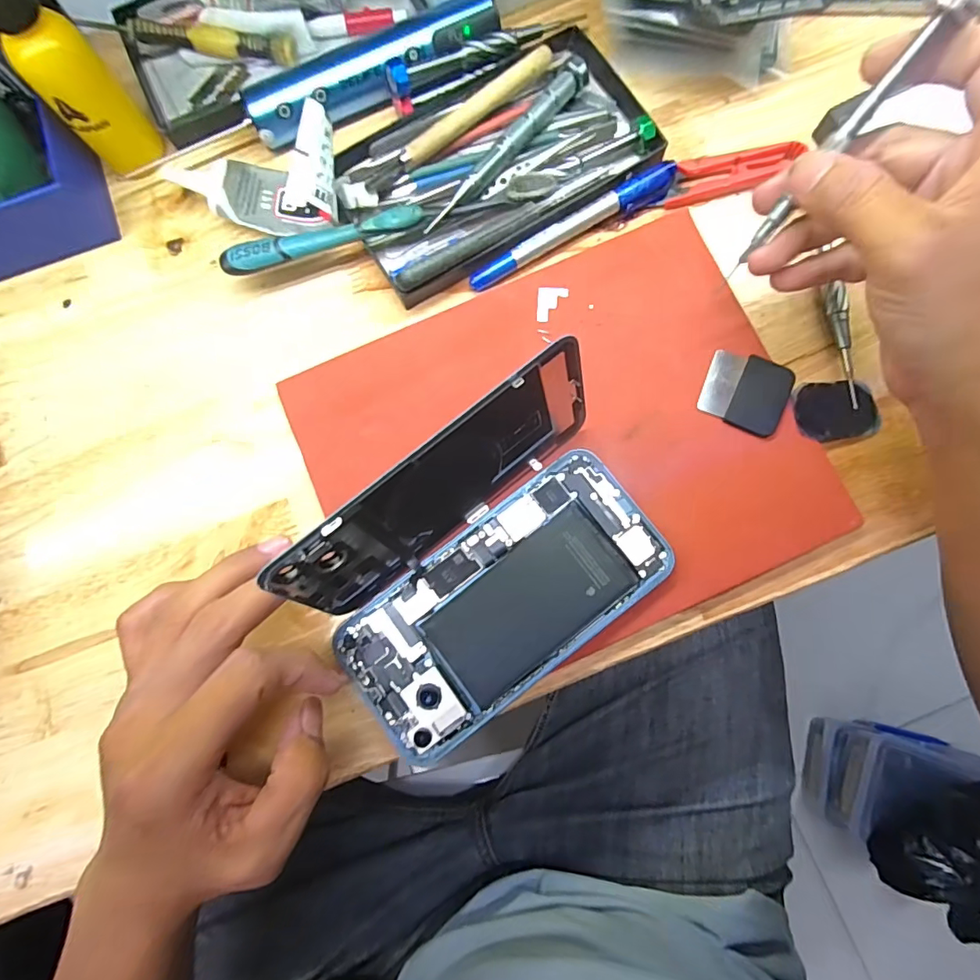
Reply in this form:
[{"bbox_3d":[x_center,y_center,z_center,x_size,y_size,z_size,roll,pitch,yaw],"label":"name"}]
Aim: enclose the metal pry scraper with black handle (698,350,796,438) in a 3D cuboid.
[{"bbox_3d":[0.134,-0.052,0.260,0.042,0.004,0.039,23,83,6],"label":"metal pry scraper with black handle"}]

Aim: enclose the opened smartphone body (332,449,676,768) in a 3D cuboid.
[{"bbox_3d":[0.008,0.055,0.244,0.158,0.012,0.078,-38,81,-4],"label":"opened smartphone body"}]

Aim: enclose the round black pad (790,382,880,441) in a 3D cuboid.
[{"bbox_3d":[0.184,-0.042,0.262,0.048,0.004,0.031,-4,82,-7],"label":"round black pad"}]

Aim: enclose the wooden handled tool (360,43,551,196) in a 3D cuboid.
[{"bbox_3d":[-0.017,-0.208,0.277,0.126,0.010,0.012,-38,81,-4],"label":"wooden handled tool"}]

